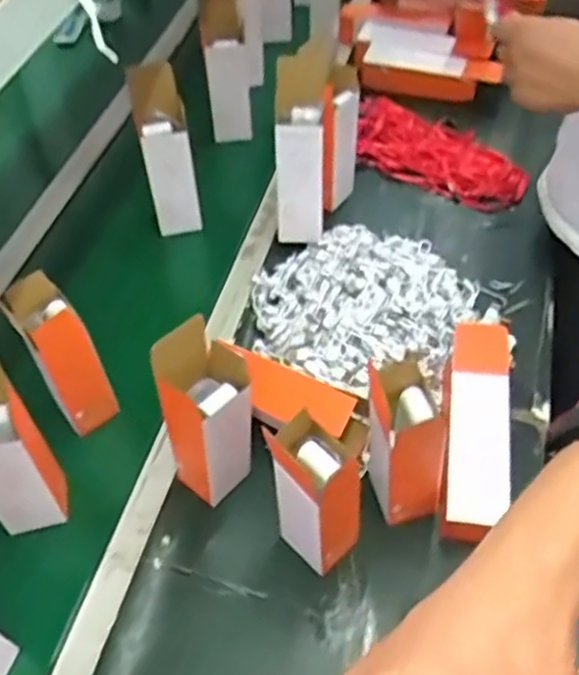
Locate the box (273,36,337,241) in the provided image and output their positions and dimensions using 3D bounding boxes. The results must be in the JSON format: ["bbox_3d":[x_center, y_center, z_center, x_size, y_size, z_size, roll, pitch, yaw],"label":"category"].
[{"bbox_3d":[0.018,-0.258,0.969,0.074,0.262,0.056,5,28,6],"label":"box"}]

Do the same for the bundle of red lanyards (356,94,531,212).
[{"bbox_3d":[0.236,-0.298,1.142,0.303,0.062,0.123,27,56,23],"label":"bundle of red lanyards"}]

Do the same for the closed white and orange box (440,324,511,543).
[{"bbox_3d":[0.204,0.095,0.769,0.066,0.072,0.238,6,52,7],"label":"closed white and orange box"}]

